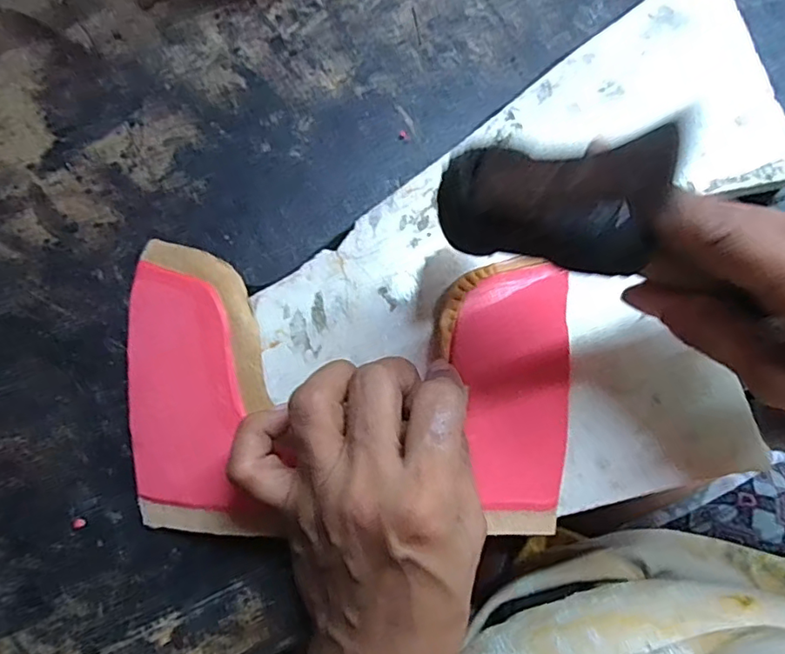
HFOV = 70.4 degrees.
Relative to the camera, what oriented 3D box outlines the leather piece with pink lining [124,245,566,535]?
[{"bbox_3d":[-0.020,0.025,0.259,0.209,0.015,0.137,-4,77,1],"label":"leather piece with pink lining"}]

